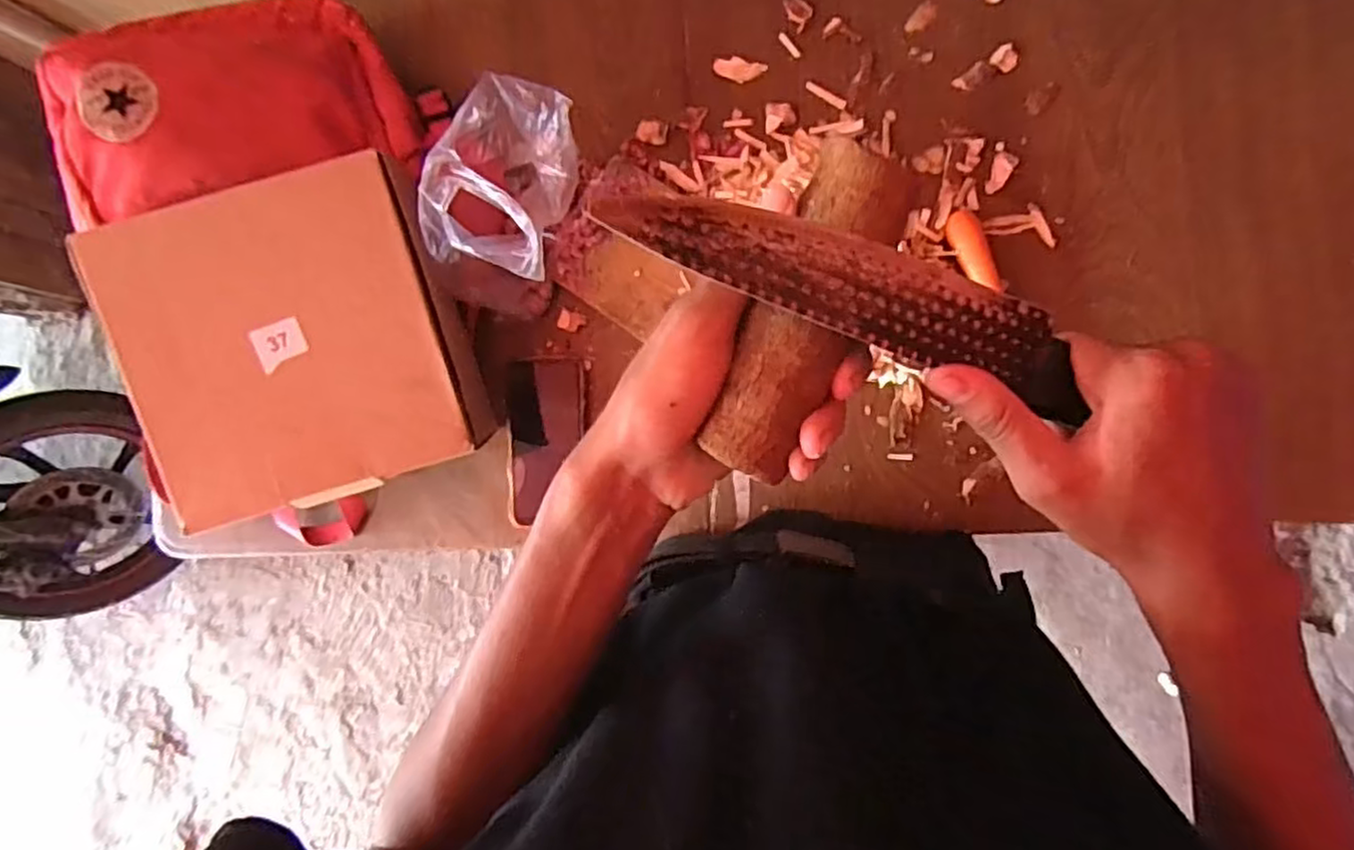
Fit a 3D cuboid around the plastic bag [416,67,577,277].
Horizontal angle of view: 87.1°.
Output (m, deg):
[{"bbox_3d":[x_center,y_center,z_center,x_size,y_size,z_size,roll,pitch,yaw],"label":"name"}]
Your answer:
[{"bbox_3d":[-0.146,-0.200,0.588,0.107,0.159,0.156,6,89,9],"label":"plastic bag"}]

